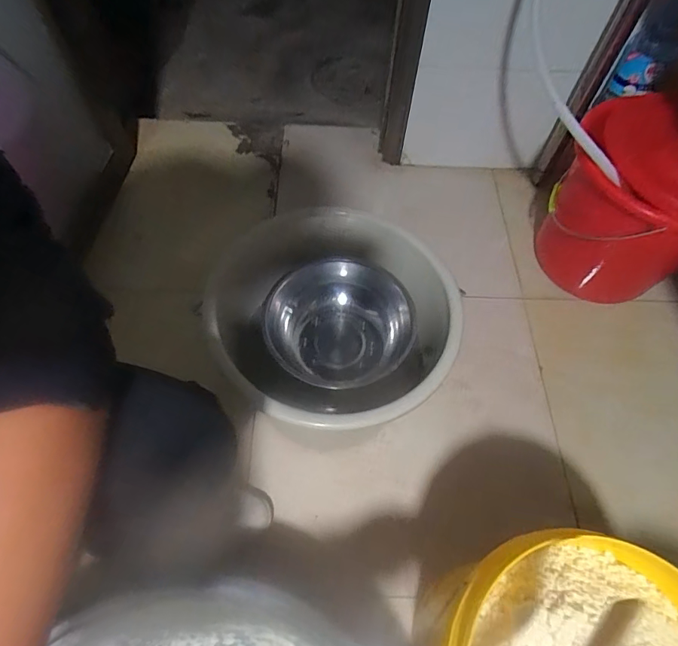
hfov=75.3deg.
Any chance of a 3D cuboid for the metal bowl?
[{"bbox_3d":[0.002,-0.004,0.758,0.230,0.109,0.202,2,61,-2],"label":"metal bowl"}]

